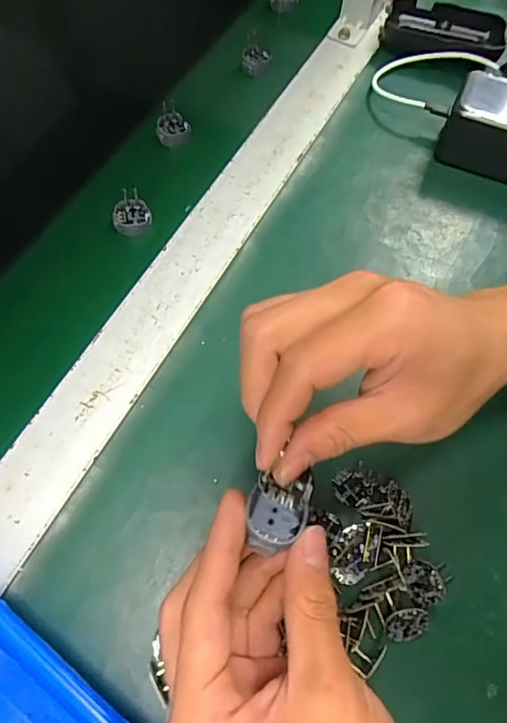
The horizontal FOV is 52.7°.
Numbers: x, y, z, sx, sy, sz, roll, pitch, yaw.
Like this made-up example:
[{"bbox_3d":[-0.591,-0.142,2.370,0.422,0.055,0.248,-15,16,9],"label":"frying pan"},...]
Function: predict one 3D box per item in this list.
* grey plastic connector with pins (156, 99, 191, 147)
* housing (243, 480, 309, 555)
[{"bbox_3d":[-0.069,-0.202,0.440,0.028,0.022,0.031,-7,66,-6],"label":"grey plastic connector with pins"},{"bbox_3d":[0.008,0.065,0.207,0.024,0.012,0.022,20,66,6],"label":"housing"}]

